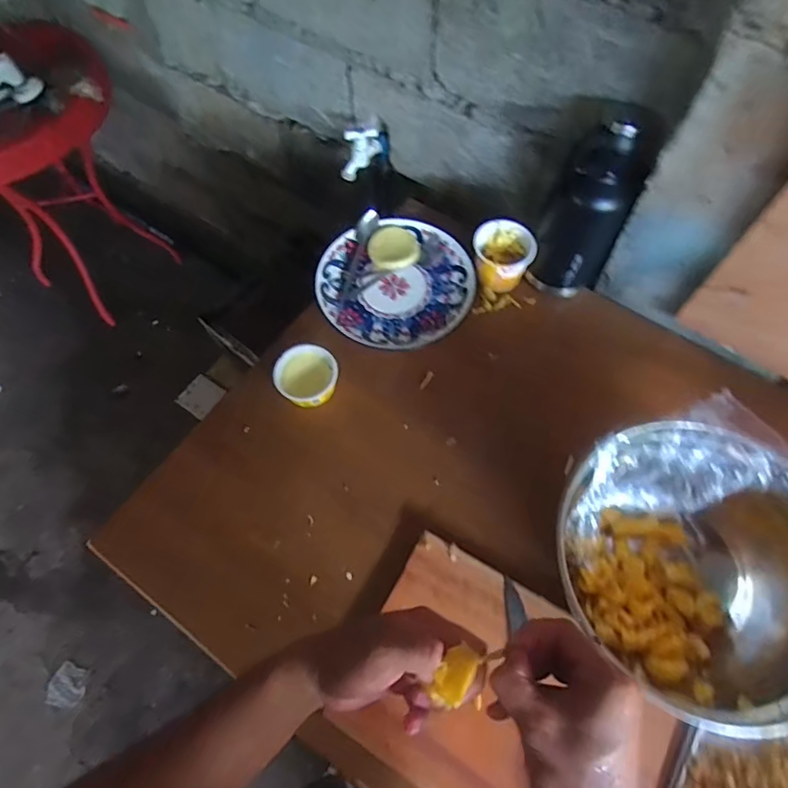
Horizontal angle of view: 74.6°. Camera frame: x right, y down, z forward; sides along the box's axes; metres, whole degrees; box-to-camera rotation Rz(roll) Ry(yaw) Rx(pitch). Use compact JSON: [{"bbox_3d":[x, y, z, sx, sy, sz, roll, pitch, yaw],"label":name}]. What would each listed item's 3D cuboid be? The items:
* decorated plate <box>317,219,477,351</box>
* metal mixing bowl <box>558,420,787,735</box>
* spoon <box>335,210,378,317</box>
[{"bbox_3d":[0.005,-0.191,0.894,0.257,0.022,0.251,-1,66,2],"label":"decorated plate"},{"bbox_3d":[0.362,0.201,0.622,0.259,0.190,0.297,-17,66,-5],"label":"metal mixing bowl"},{"bbox_3d":[-0.073,-0.229,0.896,0.028,0.041,0.211,16,67,9],"label":"spoon"}]

